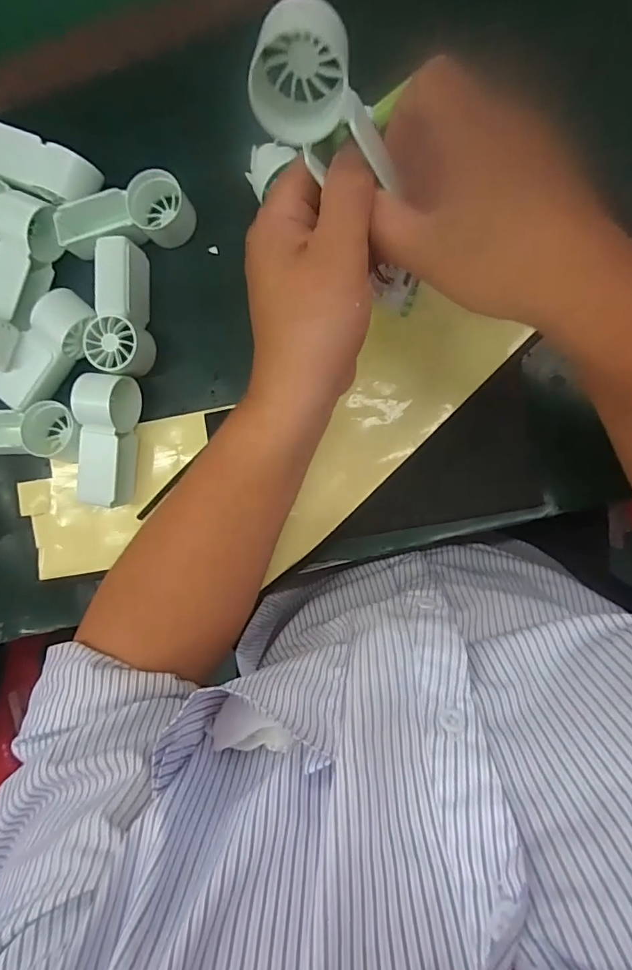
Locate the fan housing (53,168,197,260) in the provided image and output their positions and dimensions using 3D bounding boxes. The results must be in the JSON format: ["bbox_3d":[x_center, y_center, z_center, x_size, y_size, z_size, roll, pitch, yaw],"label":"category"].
[{"bbox_3d":[-0.135,-0.192,0.356,0.092,0.033,0.041,-8,86,3],"label":"fan housing"}]

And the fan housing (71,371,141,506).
[{"bbox_3d":[-0.151,-0.032,0.353,0.033,0.035,0.090,6,90,6],"label":"fan housing"}]

